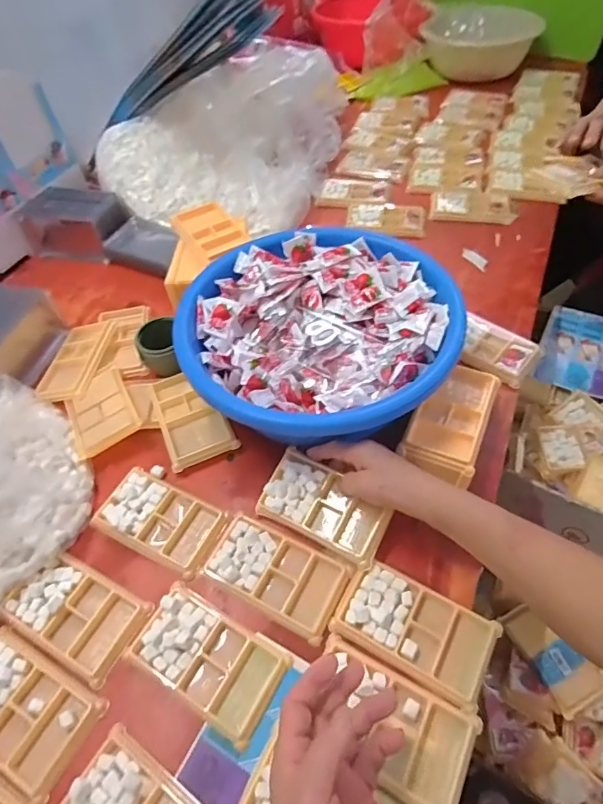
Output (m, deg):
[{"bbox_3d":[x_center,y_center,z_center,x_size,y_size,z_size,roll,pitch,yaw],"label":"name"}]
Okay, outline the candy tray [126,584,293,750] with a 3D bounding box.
[{"bbox_3d":[-0.085,0.229,0.434,0.136,0.018,0.074,27,59,23],"label":"candy tray"}]

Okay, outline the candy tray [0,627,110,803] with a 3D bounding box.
[{"bbox_3d":[-0.247,0.268,0.422,0.130,0.011,0.078,22,58,20],"label":"candy tray"}]

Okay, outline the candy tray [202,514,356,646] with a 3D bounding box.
[{"bbox_3d":[-0.025,0.164,0.464,0.129,0.016,0.070,22,58,20],"label":"candy tray"}]

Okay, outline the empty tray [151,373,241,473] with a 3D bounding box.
[{"bbox_3d":[-0.138,0.017,0.597,0.078,0.014,0.132,-23,54,-12],"label":"empty tray"}]

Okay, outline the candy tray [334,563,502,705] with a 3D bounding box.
[{"bbox_3d":[0.103,0.206,0.438,0.136,0.015,0.077,21,57,19],"label":"candy tray"}]

